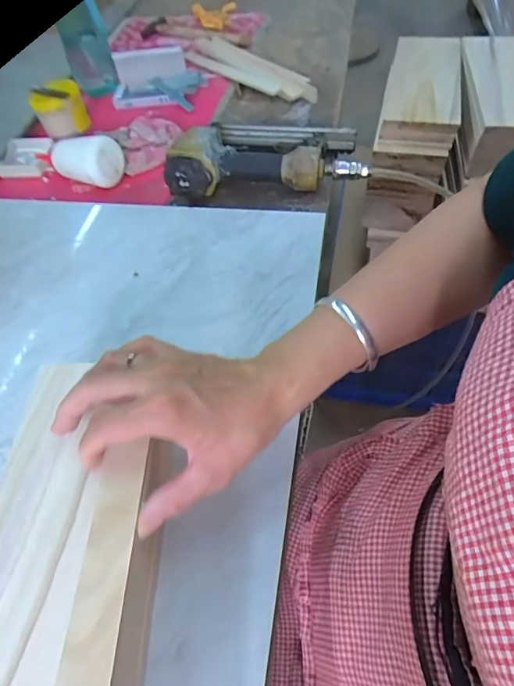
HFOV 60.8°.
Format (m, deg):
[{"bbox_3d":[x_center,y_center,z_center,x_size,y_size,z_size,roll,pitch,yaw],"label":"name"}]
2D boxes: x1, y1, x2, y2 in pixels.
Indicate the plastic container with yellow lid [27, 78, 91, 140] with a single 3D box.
[{"bbox_3d":[-0.325,-0.389,0.720,0.081,0.056,0.086,-26,57,-13],"label":"plastic container with yellow lid"}]

